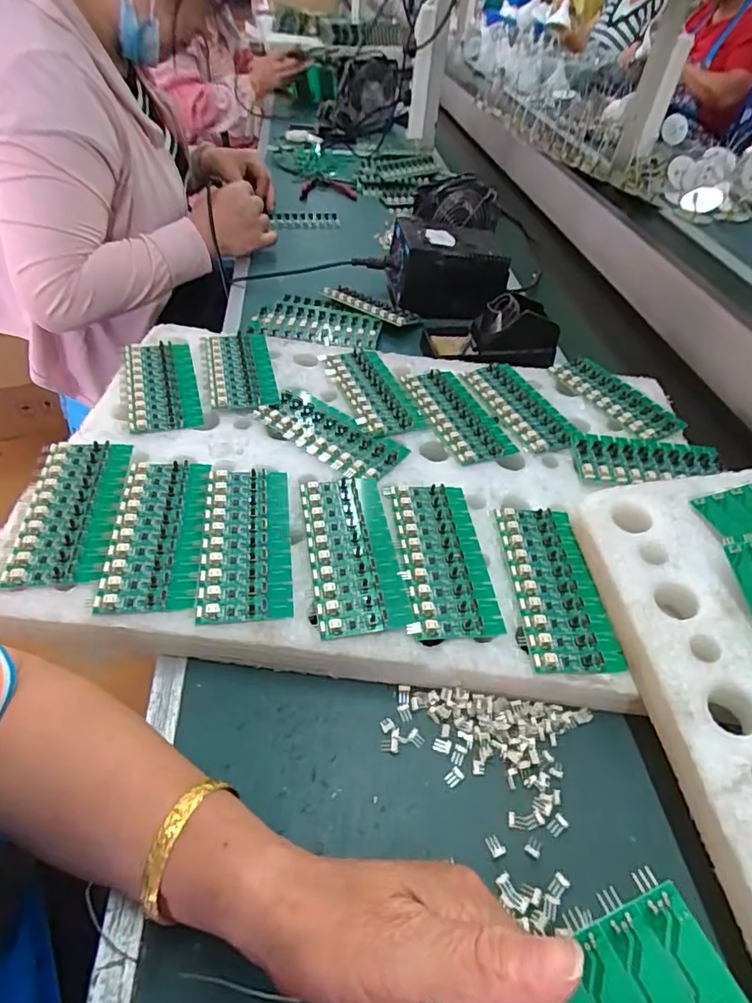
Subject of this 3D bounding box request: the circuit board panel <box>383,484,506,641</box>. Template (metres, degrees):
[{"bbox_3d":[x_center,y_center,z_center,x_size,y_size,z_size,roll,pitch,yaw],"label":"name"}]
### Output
[{"bbox_3d":[0.048,0.037,0.398,0.064,0.004,0.137,-1,48,-8],"label":"circuit board panel"}]

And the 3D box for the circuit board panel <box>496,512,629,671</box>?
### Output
[{"bbox_3d":[0.129,0.059,0.389,0.062,0.007,0.135,2,47,-5],"label":"circuit board panel"}]

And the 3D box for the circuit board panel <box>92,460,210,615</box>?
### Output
[{"bbox_3d":[-0.158,0.020,0.390,0.062,0.005,0.137,-2,48,-9],"label":"circuit board panel"}]

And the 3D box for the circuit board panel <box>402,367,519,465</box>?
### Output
[{"bbox_3d":[0.079,-0.088,0.521,0.062,0.005,0.135,-14,51,-19],"label":"circuit board panel"}]

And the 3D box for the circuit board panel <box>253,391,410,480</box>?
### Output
[{"bbox_3d":[-0.041,-0.064,0.484,0.132,0.005,0.066,32,52,21],"label":"circuit board panel"}]

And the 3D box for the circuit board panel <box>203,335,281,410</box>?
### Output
[{"bbox_3d":[-0.138,-0.135,0.540,0.064,0.008,0.144,-5,44,-16],"label":"circuit board panel"}]

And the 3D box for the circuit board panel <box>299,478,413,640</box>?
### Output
[{"bbox_3d":[-0.018,0.033,0.393,0.062,0.005,0.139,-5,48,-11],"label":"circuit board panel"}]

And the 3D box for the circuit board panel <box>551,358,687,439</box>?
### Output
[{"bbox_3d":[0.249,-0.109,0.555,0.057,0.008,0.137,-20,53,-23],"label":"circuit board panel"}]

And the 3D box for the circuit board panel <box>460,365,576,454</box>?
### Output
[{"bbox_3d":[0.146,-0.097,0.536,0.060,0.006,0.132,-15,51,-19],"label":"circuit board panel"}]

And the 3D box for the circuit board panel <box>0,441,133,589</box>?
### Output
[{"bbox_3d":[-0.226,0.002,0.398,0.060,0.004,0.137,-3,48,-9],"label":"circuit board panel"}]

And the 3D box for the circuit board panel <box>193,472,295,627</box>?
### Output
[{"bbox_3d":[-0.094,0.026,0.391,0.061,0.005,0.135,-3,48,-9],"label":"circuit board panel"}]

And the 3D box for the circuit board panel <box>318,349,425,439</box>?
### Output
[{"bbox_3d":[-0.007,-0.114,0.535,0.062,0.005,0.138,-13,50,-18],"label":"circuit board panel"}]

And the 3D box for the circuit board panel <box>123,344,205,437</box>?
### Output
[{"bbox_3d":[-0.204,-0.114,0.510,0.061,0.005,0.138,-11,50,-16],"label":"circuit board panel"}]

